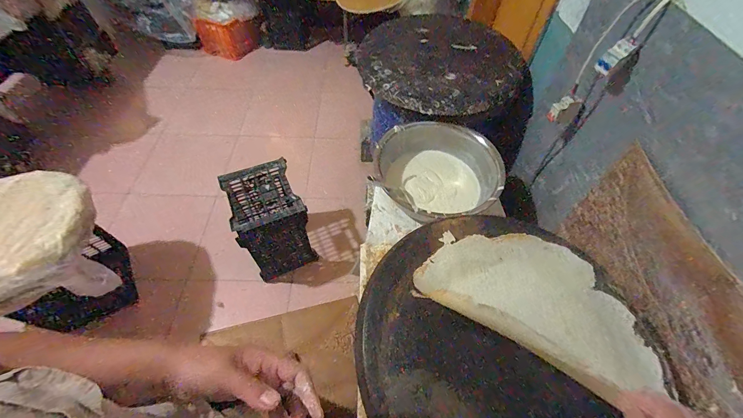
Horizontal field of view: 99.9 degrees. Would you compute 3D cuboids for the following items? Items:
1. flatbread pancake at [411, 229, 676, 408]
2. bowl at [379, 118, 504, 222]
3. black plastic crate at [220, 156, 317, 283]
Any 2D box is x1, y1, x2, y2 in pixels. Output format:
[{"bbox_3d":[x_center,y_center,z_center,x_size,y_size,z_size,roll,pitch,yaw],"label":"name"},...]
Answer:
[{"bbox_3d":[0.320,0.168,0.606,0.426,0.043,0.223,25,59,14],"label":"flatbread pancake"},{"bbox_3d":[0.202,-0.129,1.075,0.340,0.153,0.426,-12,57,-10],"label":"bowl"},{"bbox_3d":[-0.446,0.072,1.432,0.275,0.455,0.329,-20,59,-15],"label":"black plastic crate"}]

